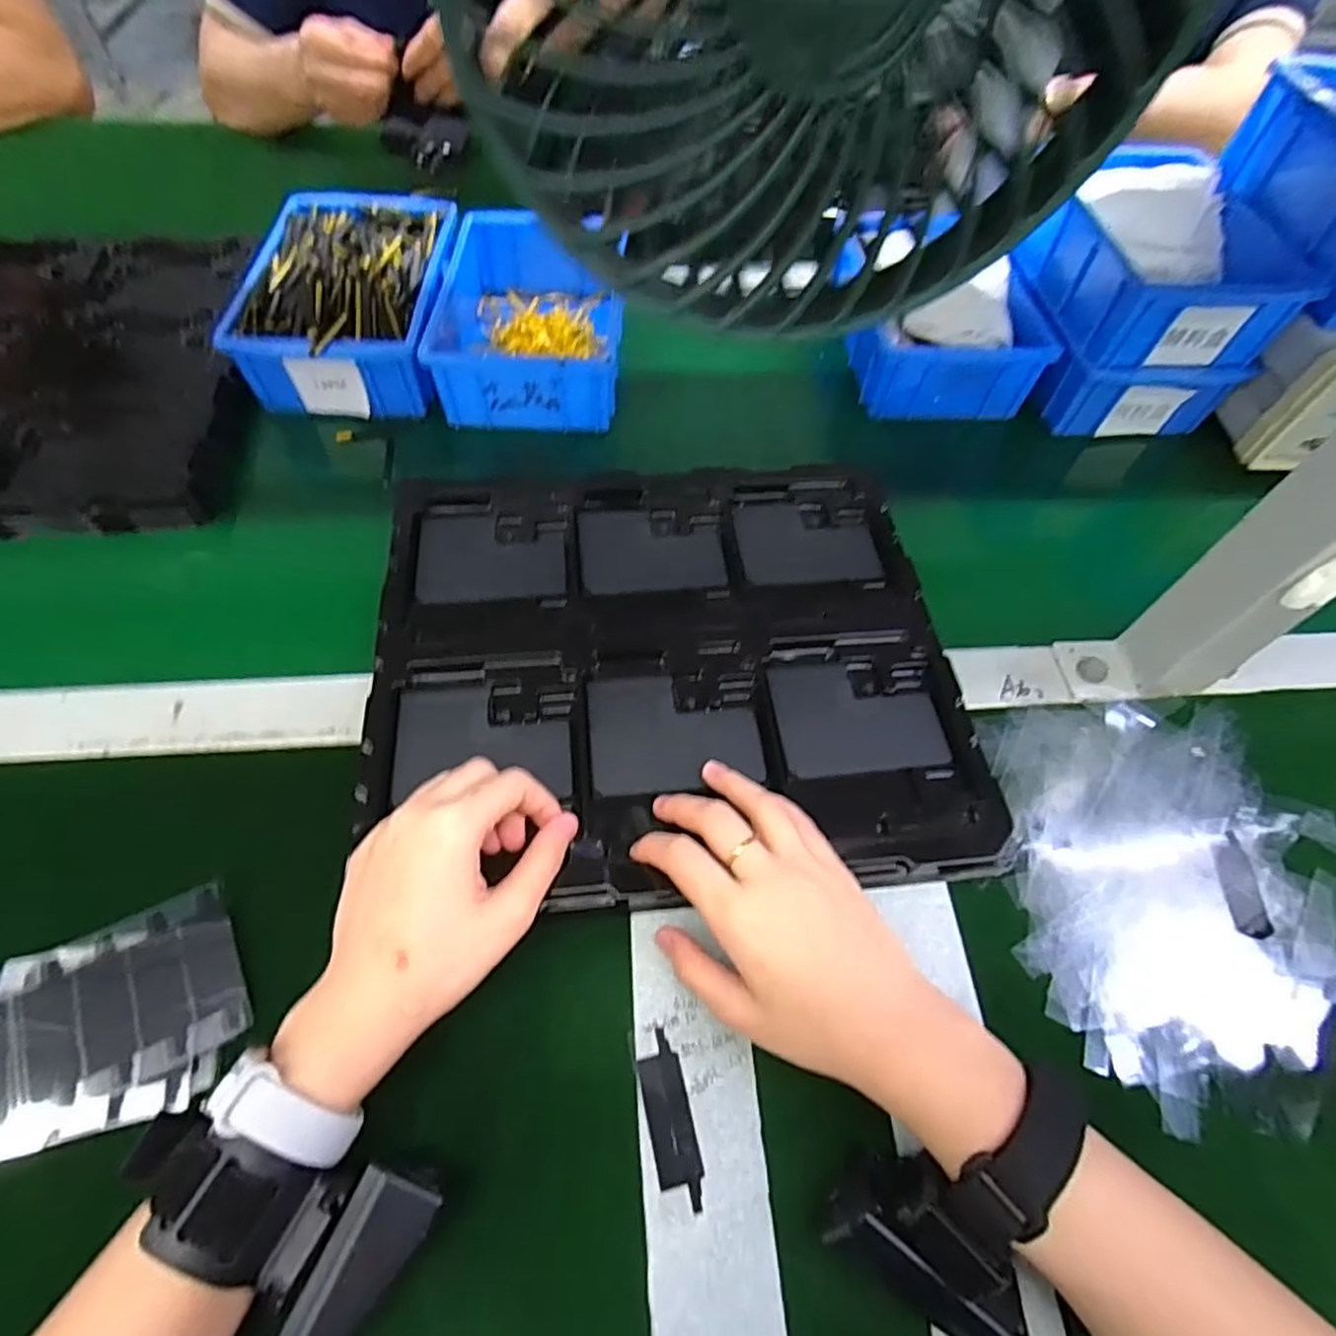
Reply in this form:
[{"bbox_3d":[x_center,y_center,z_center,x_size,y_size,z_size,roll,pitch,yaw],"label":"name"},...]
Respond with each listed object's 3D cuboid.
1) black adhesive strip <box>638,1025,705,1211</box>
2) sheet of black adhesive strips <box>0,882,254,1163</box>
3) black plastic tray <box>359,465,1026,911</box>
[{"bbox_3d":[0.001,0.193,0.295,0.019,0.004,0.063,-9,59,-10],"label":"black adhesive strip"},{"bbox_3d":[-0.244,0.153,0.302,0.106,0.007,0.087,-15,60,-12],"label":"sheet of black adhesive strips"},{"bbox_3d":[-0.002,-0.013,0.402,0.320,0.023,0.280,-4,62,-4],"label":"black plastic tray"}]

